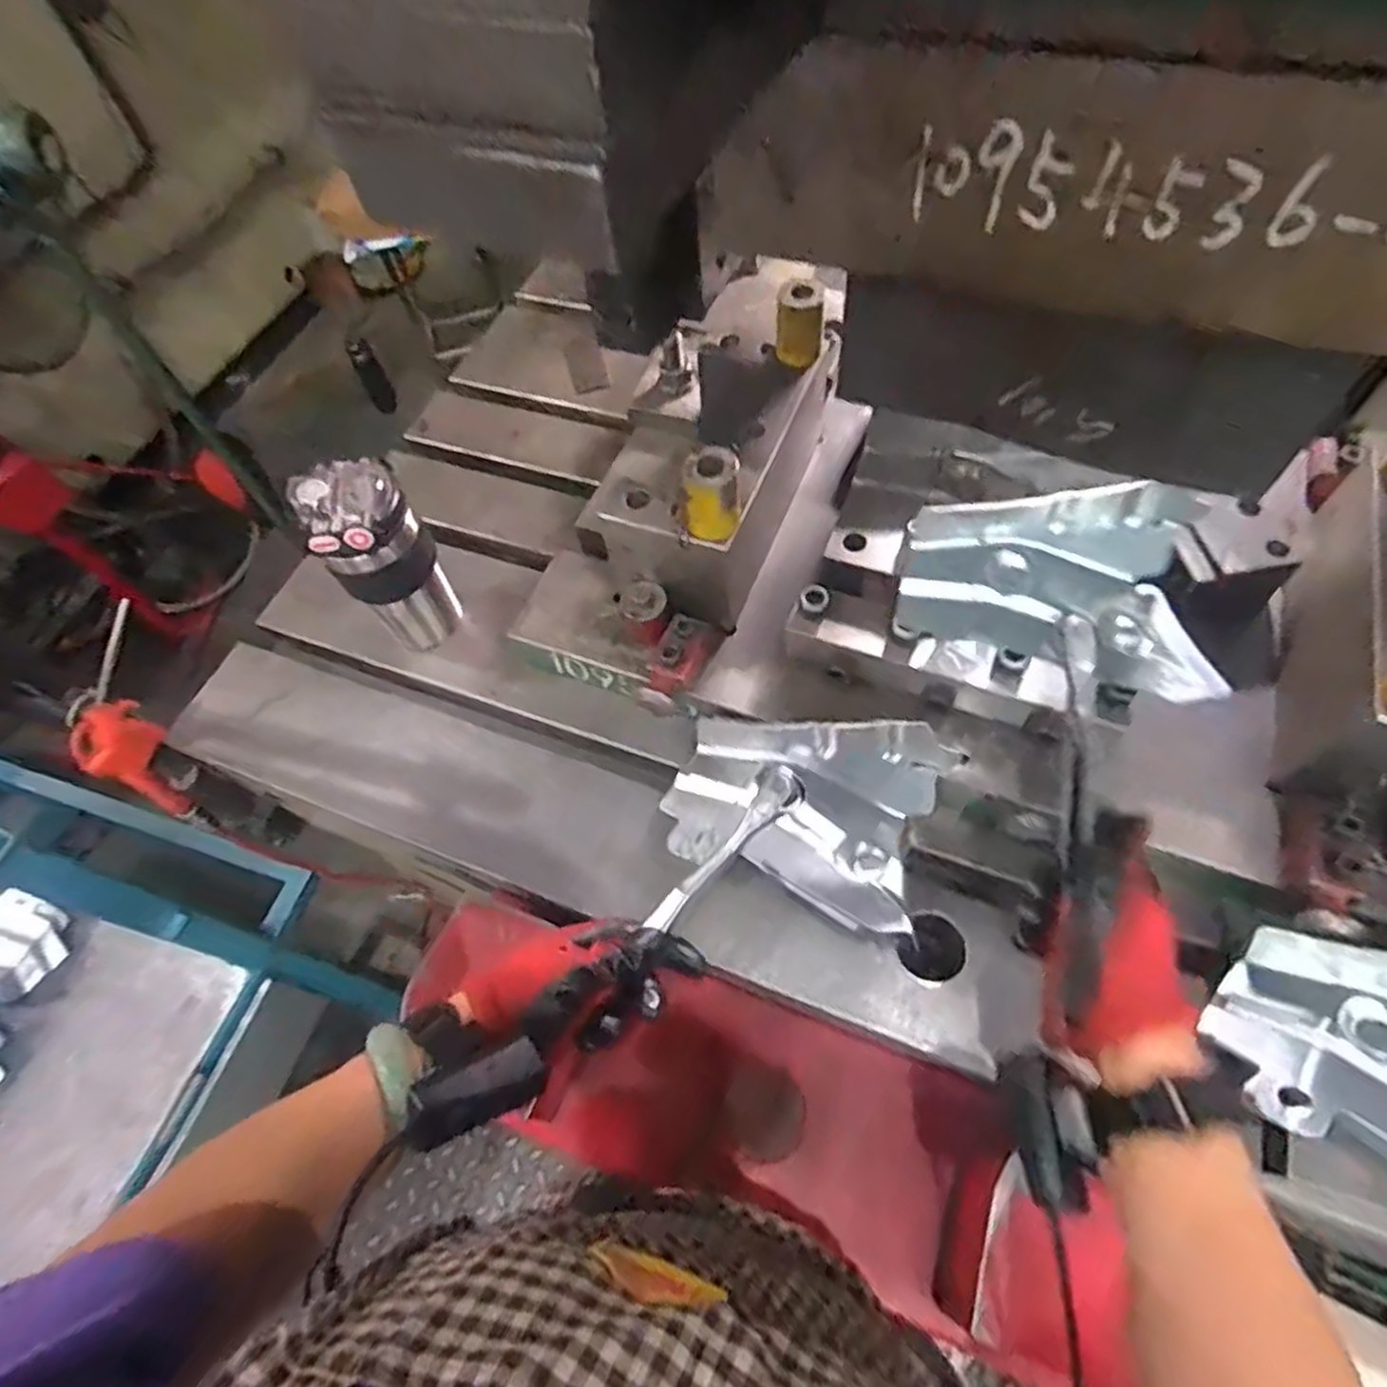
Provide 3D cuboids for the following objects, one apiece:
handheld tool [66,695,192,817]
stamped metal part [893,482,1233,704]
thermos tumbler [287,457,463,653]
[{"bbox_3d":[-0.506,0.051,0.685,0.042,0.119,0.082,-7,60,1],"label":"handheld tool"},{"bbox_3d":[0.248,-0.071,0.508,0.198,0.068,0.120,3,60,6],"label":"stamped metal part"},{"bbox_3d":[-0.258,-0.107,0.635,0.079,0.189,0.072,-2,60,3],"label":"thermos tumbler"}]

